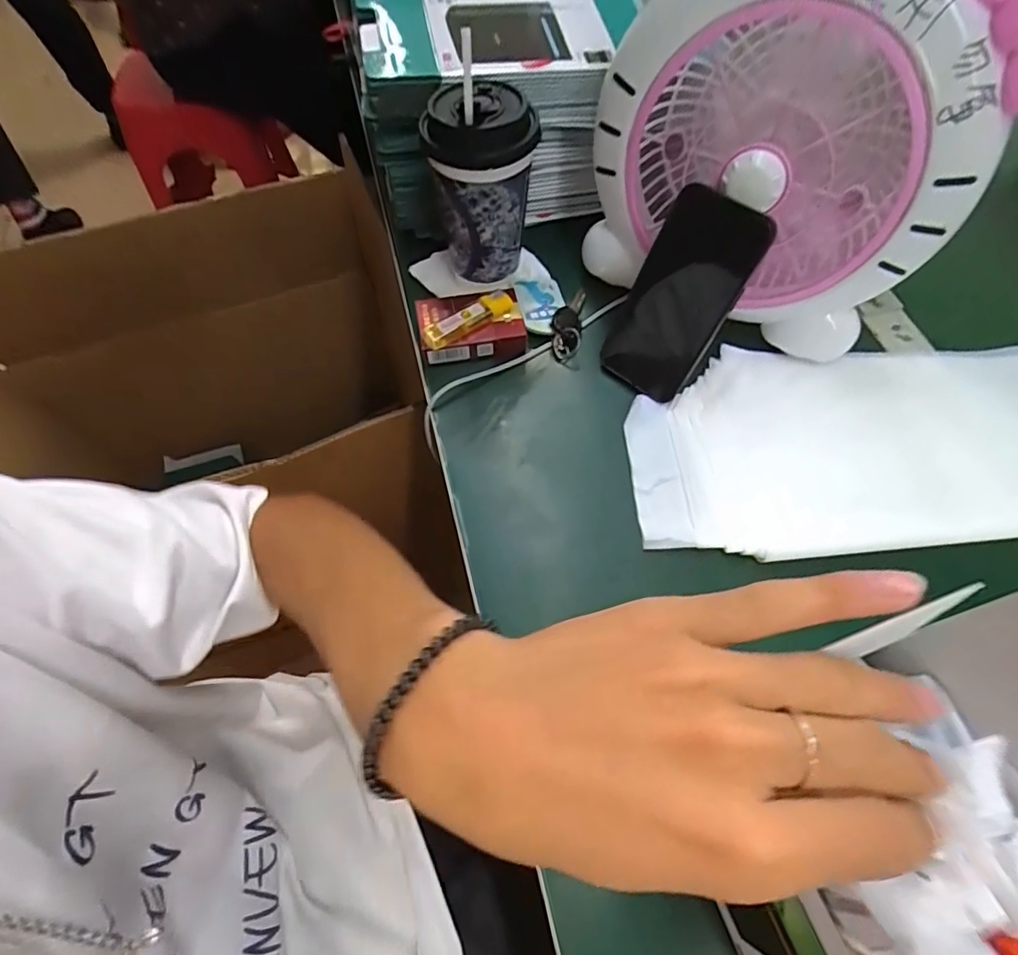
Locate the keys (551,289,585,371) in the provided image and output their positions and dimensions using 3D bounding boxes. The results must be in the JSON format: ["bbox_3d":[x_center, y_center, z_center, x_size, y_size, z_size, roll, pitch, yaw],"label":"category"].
[{"bbox_3d":[0.051,-0.135,0.481,0.026,0.014,0.091,6,61,3],"label":"keys"}]

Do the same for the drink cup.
[{"bbox_3d":[-0.021,-0.227,0.441,0.083,0.157,0.080,-3,61,-2],"label":"drink cup"}]

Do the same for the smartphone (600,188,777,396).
[{"bbox_3d":[0.126,-0.132,0.414,0.075,0.149,0.016,36,45,16],"label":"smartphone"}]

